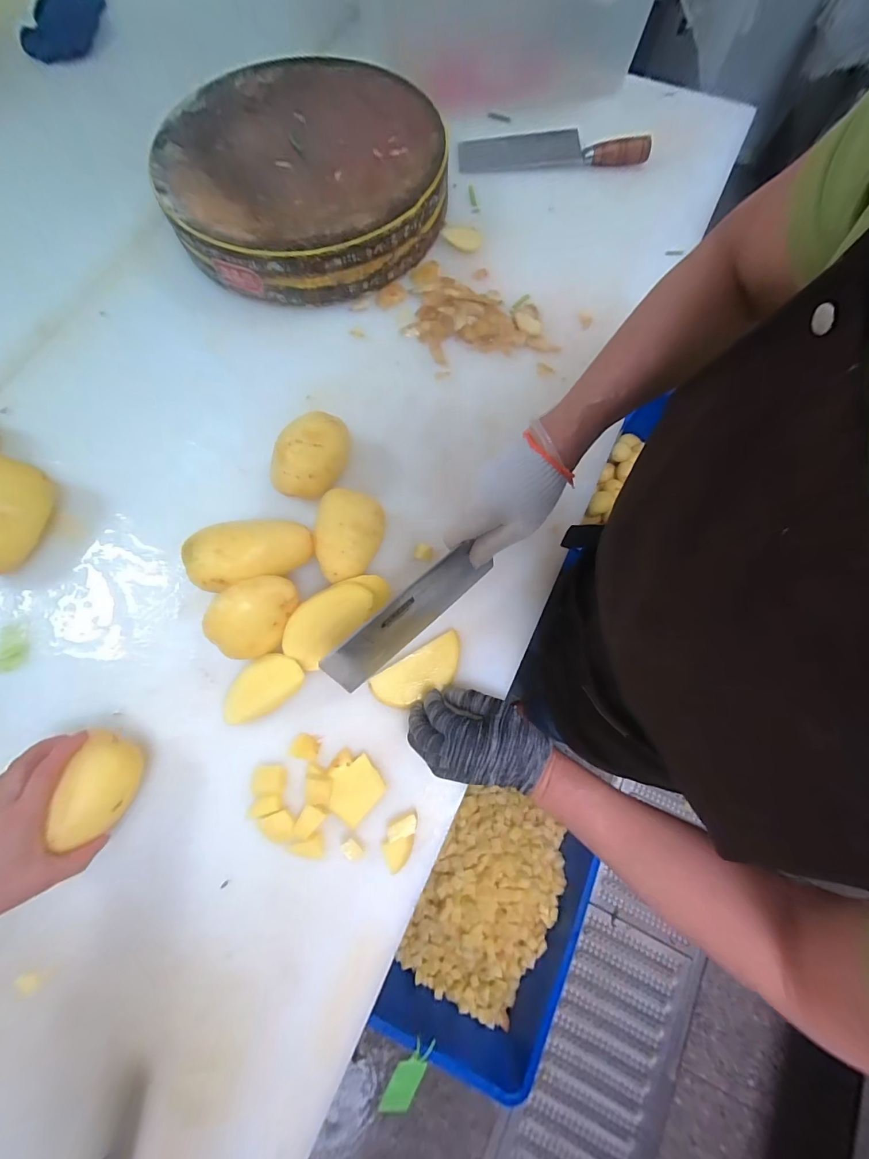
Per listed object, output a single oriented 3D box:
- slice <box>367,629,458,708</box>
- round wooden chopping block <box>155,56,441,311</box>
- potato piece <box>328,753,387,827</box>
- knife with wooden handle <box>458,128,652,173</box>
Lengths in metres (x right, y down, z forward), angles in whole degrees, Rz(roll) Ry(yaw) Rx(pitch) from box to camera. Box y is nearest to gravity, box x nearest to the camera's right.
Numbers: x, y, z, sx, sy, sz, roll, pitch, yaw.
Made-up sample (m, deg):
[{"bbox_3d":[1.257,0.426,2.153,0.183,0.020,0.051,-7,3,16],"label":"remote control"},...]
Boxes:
[{"bbox_3d":[-0.015,0.102,0.448,0.106,0.013,0.045,-31,73,-10],"label":"slice"},{"bbox_3d":[-0.206,-0.638,0.666,0.412,0.124,0.435,-1,72,2],"label":"round wooden chopping block"},{"bbox_3d":[-0.081,0.212,0.418,0.054,0.014,0.050,-40,75,-11],"label":"potato piece"},{"bbox_3d":[0.206,-0.762,0.725,0.317,0.029,0.091,-1,72,1],"label":"knife with wooden handle"}]

